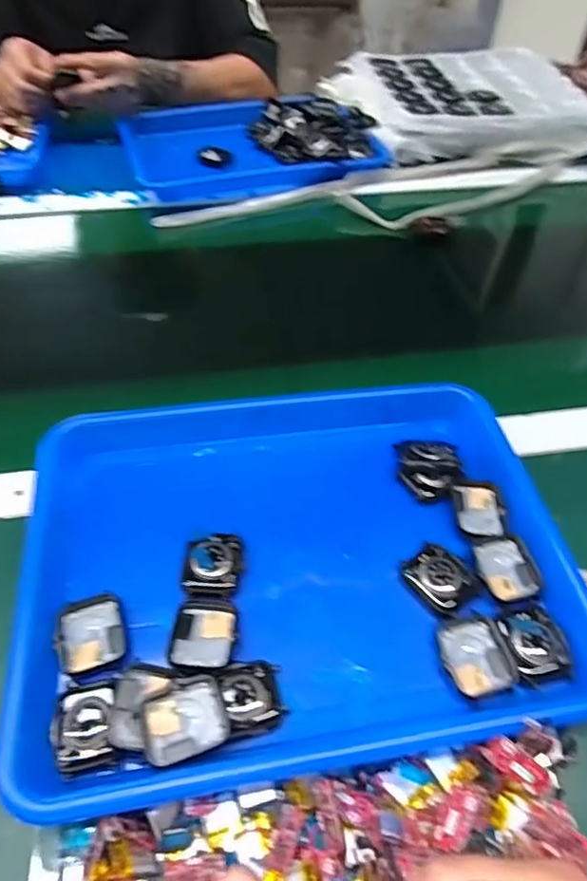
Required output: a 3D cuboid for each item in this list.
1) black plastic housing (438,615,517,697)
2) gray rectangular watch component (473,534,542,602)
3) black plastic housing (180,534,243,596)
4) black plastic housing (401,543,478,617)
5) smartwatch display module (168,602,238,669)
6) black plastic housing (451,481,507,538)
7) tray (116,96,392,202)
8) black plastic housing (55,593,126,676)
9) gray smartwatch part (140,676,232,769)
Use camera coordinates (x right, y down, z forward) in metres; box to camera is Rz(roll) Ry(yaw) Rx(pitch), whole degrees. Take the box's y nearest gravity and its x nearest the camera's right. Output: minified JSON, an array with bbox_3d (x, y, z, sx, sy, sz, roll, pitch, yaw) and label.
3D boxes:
[{"bbox_3d":[0.104,0.123,0.322,0.039,0.007,0.042,-9,50,-9],"label":"black plastic housing"},{"bbox_3d":[0.135,0.082,0.357,0.036,0.009,0.042,-9,50,-9],"label":"gray rectangular watch component"},{"bbox_3d":[-0.049,0.077,0.349,0.035,0.012,0.038,-1,50,-2],"label":"black plastic housing"},{"bbox_3d":[0.090,0.085,0.348,0.035,0.007,0.040,-30,57,-24],"label":"black plastic housing"},{"bbox_3d":[-0.051,0.111,0.322,0.036,0.005,0.039,2,50,0],"label":"smartwatch display module"},{"bbox_3d":[0.128,0.047,0.386,0.035,0.008,0.046,1,50,-1],"label":"black plastic housing"},{"bbox_3d":[-0.057,-0.398,0.773,0.328,0.047,0.235,-11,51,-11],"label":"tray"},{"bbox_3d":[-0.116,0.111,0.324,0.035,0.008,0.042,-12,51,-12],"label":"black plastic housing"},{"bbox_3d":[-0.056,0.144,0.290,0.041,0.010,0.035,-15,52,-14],"label":"gray smartwatch part"}]

